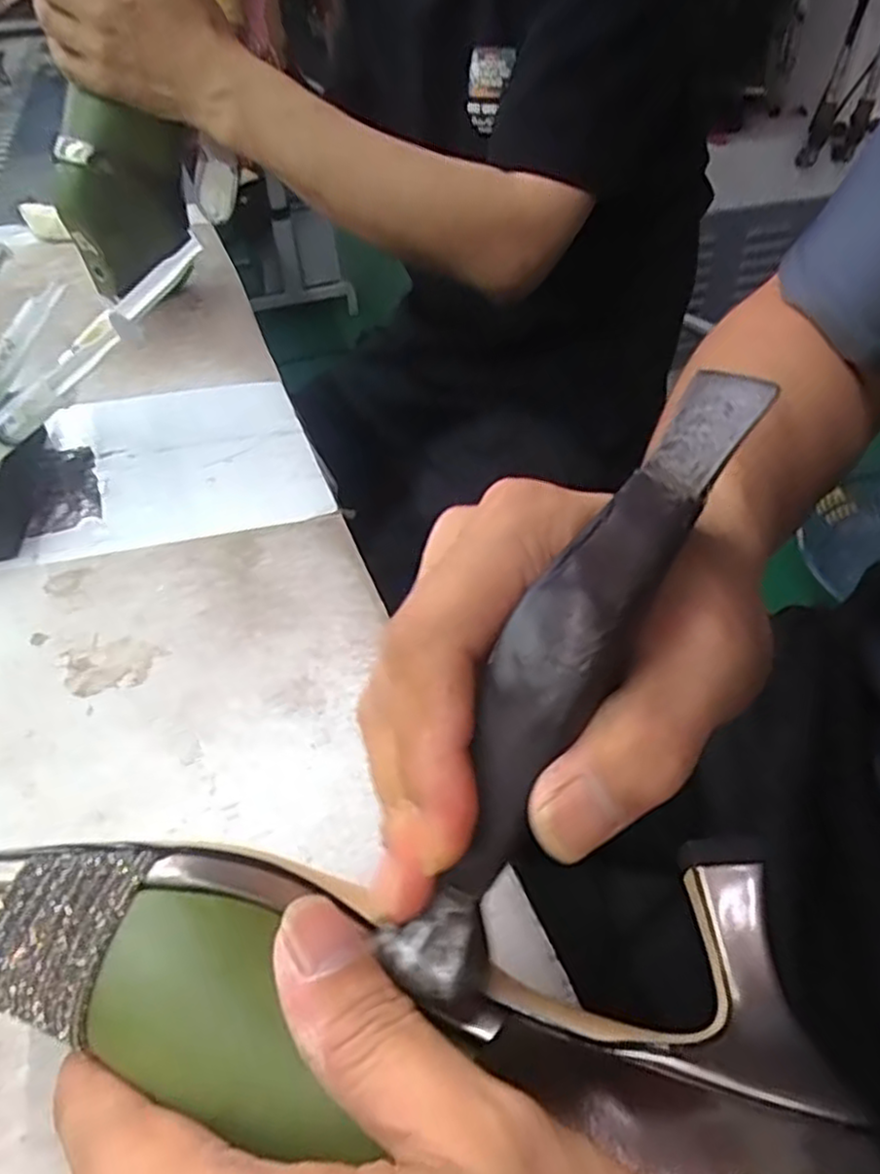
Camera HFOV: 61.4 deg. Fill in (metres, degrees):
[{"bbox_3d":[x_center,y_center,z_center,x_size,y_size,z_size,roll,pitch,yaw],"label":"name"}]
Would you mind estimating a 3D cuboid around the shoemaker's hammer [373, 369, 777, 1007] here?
[{"bbox_3d":[0.032,0.015,0.170,0.023,0.035,0.165,25,81,27],"label":"shoemaker's hammer"}]

